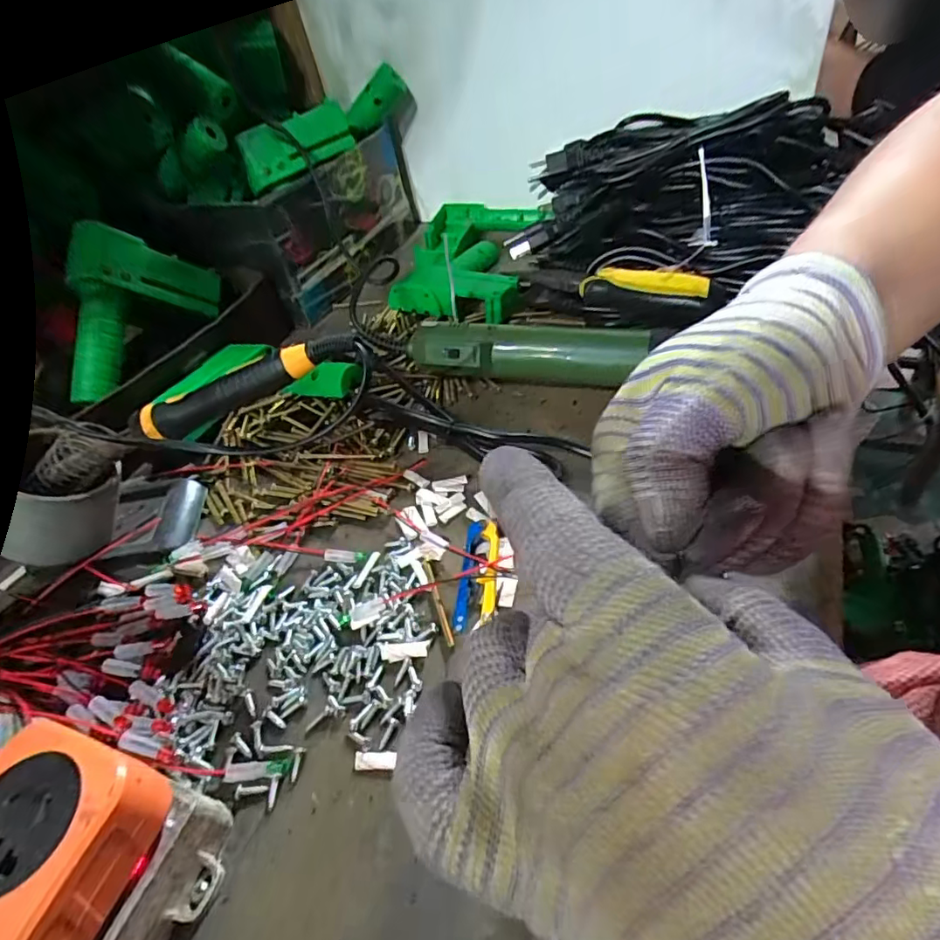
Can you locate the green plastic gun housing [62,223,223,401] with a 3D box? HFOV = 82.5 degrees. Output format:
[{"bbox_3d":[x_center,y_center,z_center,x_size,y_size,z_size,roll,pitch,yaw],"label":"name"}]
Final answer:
[{"bbox_3d":[-0.301,-0.148,0.462,0.060,0.092,0.158,13,49,23],"label":"green plastic gun housing"}]

